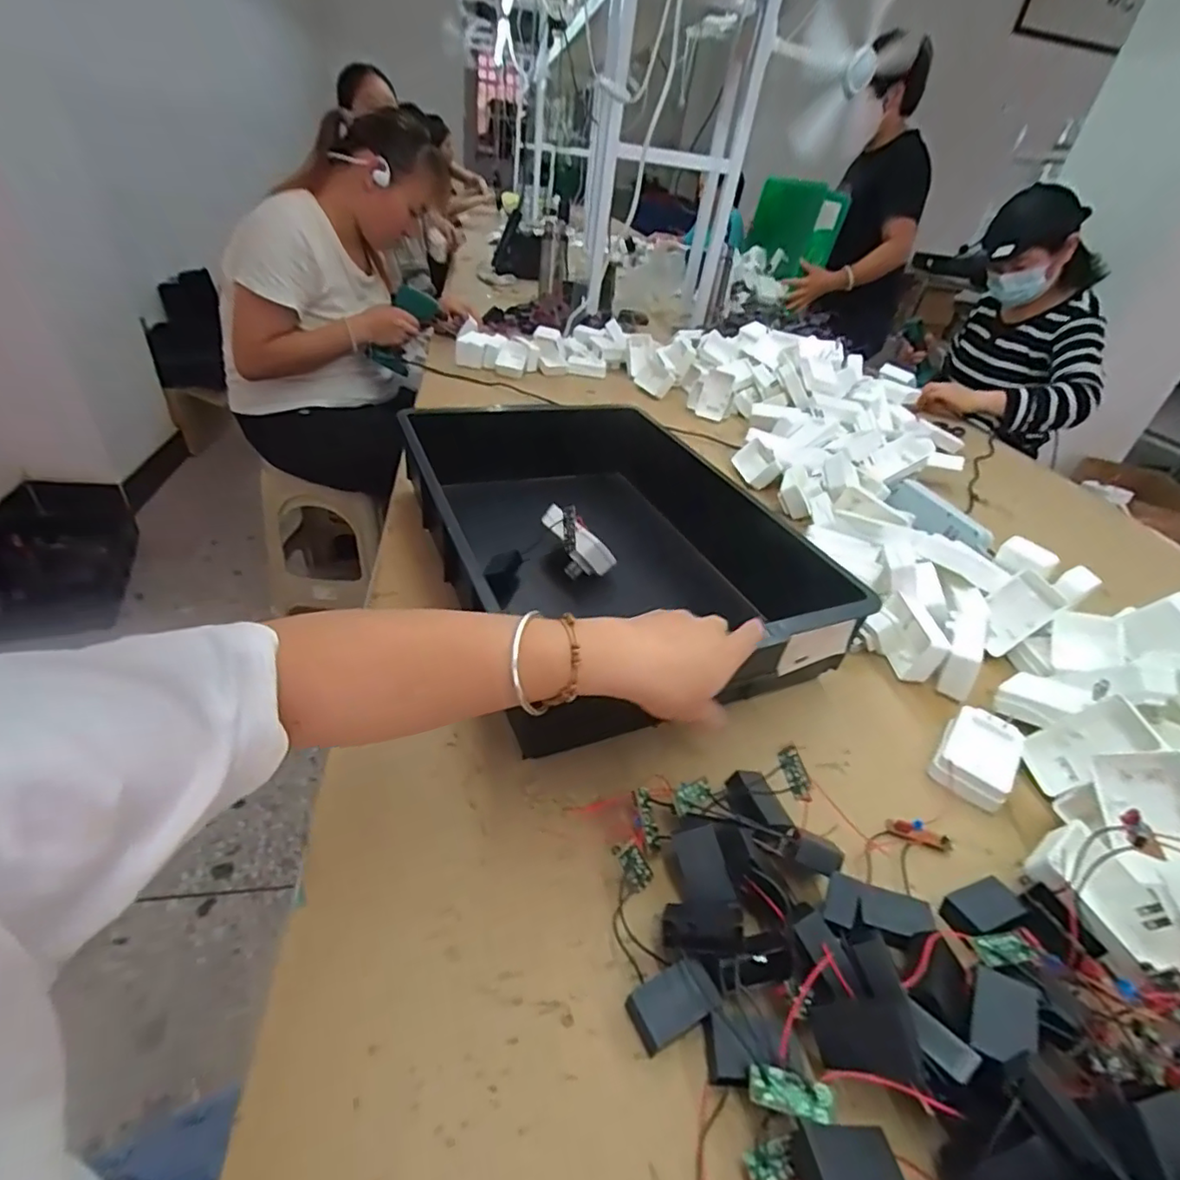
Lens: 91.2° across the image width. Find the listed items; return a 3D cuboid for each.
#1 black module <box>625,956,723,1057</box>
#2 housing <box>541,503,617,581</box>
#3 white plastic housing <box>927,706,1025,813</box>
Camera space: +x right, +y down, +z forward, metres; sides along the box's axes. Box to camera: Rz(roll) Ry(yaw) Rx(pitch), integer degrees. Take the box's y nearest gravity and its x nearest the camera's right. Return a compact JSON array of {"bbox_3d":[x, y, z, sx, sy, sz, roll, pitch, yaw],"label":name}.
[{"bbox_3d":[0.047,0.230,0.322,0.049,0.012,0.029,-13,41,-27],"label":"black module"},{"bbox_3d":[-0.016,-0.047,0.615,0.052,0.104,0.027,-28,41,11],"label":"housing"},{"bbox_3d":[0.328,0.139,0.488,0.055,0.023,0.087,30,41,27],"label":"white plastic housing"}]

